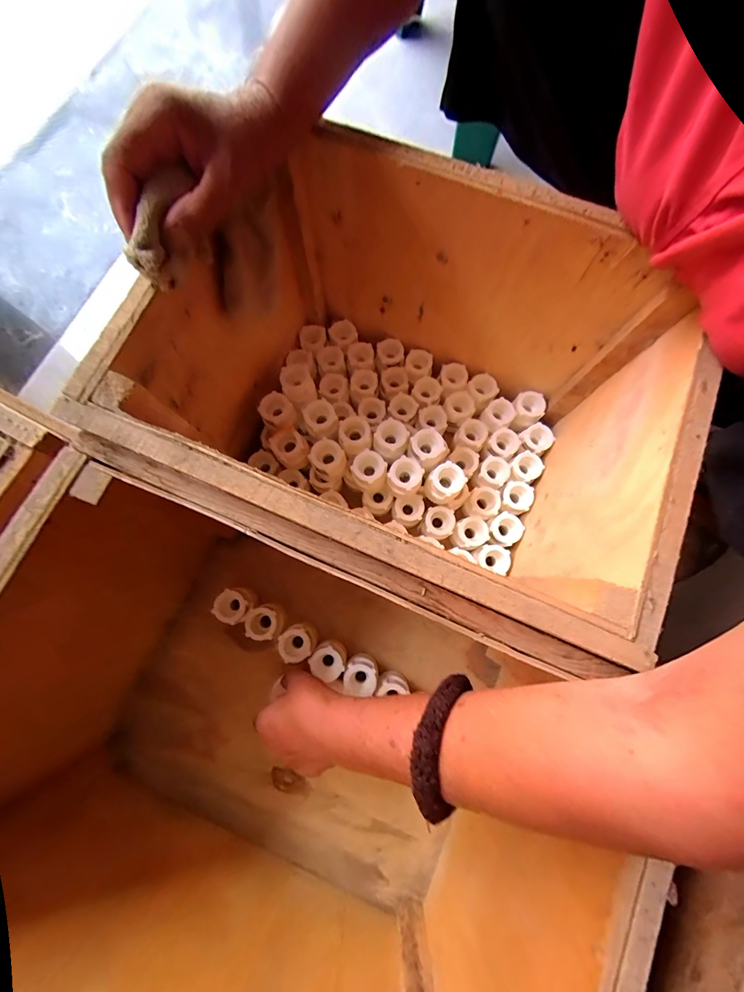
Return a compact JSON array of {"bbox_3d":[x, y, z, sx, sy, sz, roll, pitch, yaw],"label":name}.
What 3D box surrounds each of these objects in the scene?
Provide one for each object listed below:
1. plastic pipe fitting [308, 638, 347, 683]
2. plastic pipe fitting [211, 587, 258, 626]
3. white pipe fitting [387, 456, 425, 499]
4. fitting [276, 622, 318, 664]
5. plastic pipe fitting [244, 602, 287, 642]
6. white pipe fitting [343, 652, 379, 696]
[{"bbox_3d":[-0.048,0.187,0.408,0.038,0.033,0.039,0,77,1],"label":"plastic pipe fitting"},{"bbox_3d":[-0.159,0.128,0.420,0.037,0.039,0.038,0,77,1],"label":"plastic pipe fitting"},{"bbox_3d":[0.038,-0.020,0.411,0.036,0.046,0.037,0,77,1],"label":"white pipe fitting"},{"bbox_3d":[-0.085,0.169,0.414,0.039,0.039,0.037,0,77,1],"label":"fitting"},{"bbox_3d":[-0.122,0.146,0.418,0.040,0.039,0.039,0,77,1],"label":"plastic pipe fitting"},{"bbox_3d":[-0.010,0.203,0.409,0.040,0.042,0.044,6,77,2],"label":"white pipe fitting"}]

